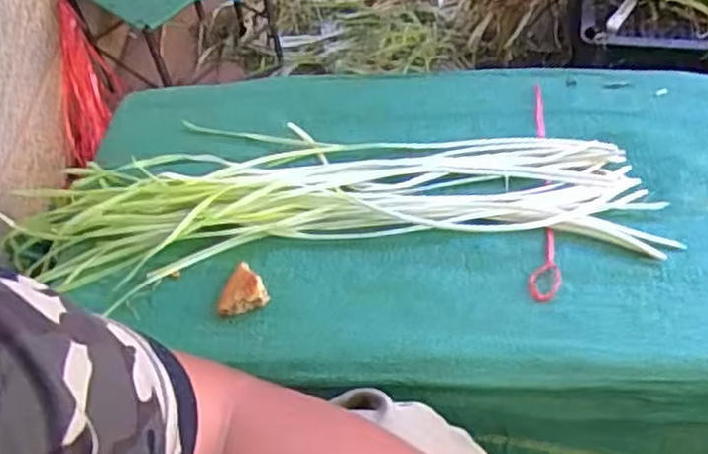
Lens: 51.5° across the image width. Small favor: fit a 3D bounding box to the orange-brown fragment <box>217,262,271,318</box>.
[{"bbox_3d":[-0.099,0.052,0.632,0.042,0.014,0.045,-19,54,-7],"label":"orange-brown fragment"}]

